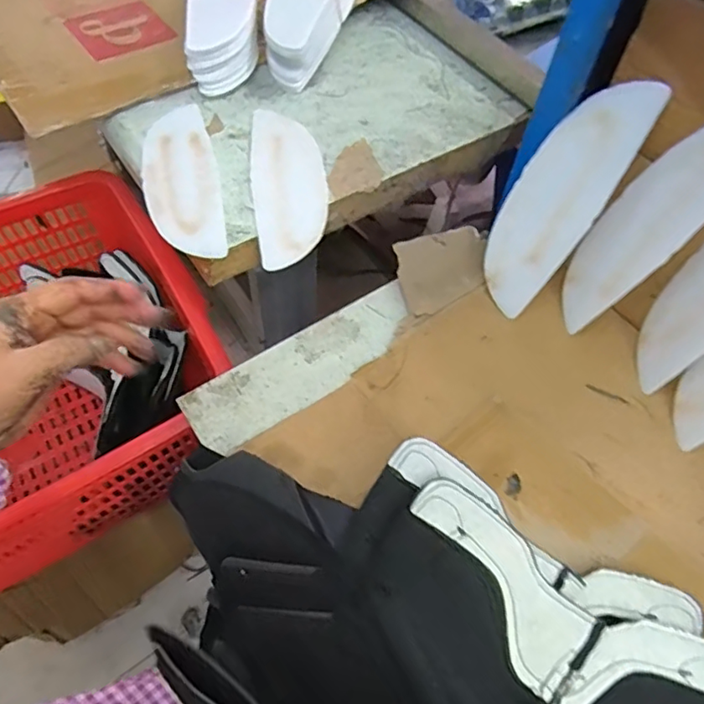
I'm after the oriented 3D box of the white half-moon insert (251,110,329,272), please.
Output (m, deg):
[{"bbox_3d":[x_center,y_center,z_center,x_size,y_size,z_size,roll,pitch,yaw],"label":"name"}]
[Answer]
[{"bbox_3d":[-0.062,-0.167,0.566,0.070,0.007,0.210,-5,59,-5],"label":"white half-moon insert"}]

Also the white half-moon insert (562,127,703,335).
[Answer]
[{"bbox_3d":[0.249,-0.108,0.485,0.006,0.209,0.071,3,51,-33],"label":"white half-moon insert"}]

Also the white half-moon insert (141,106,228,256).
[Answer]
[{"bbox_3d":[-0.167,-0.169,0.561,0.068,0.005,0.213,-11,60,-9],"label":"white half-moon insert"}]

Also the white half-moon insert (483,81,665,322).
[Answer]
[{"bbox_3d":[0.180,-0.135,0.506,0.070,0.211,0.021,40,31,19],"label":"white half-moon insert"}]

